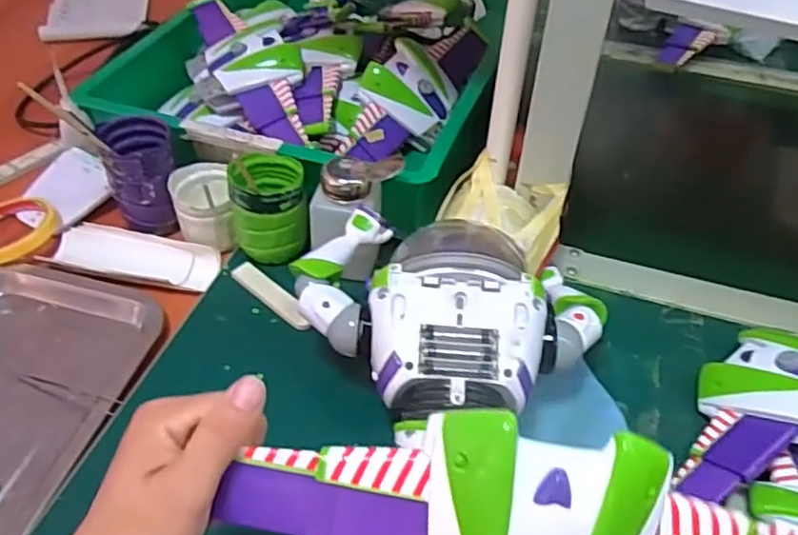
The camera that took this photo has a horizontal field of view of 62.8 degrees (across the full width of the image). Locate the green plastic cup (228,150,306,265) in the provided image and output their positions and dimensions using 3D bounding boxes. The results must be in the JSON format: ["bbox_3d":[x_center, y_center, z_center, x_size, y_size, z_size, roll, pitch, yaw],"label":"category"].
[{"bbox_3d":[-0.110,-0.054,0.568,0.069,0.085,0.068,-6,47,-8],"label":"green plastic cup"}]

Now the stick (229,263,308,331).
[{"bbox_3d":[-0.106,0.022,0.548,0.083,0.009,0.020,33,54,27],"label":"stick"}]

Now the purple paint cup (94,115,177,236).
[{"bbox_3d":[-0.232,-0.087,0.593,0.057,0.084,0.071,-18,49,-18],"label":"purple paint cup"}]

